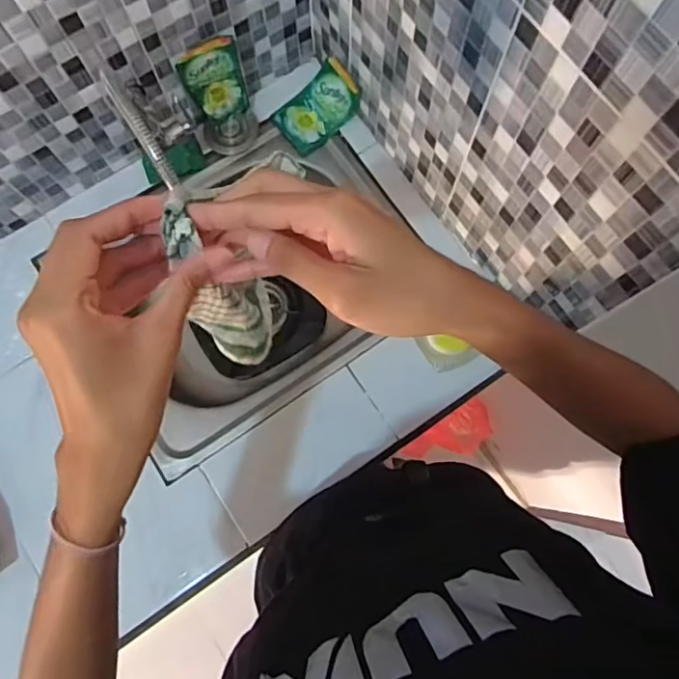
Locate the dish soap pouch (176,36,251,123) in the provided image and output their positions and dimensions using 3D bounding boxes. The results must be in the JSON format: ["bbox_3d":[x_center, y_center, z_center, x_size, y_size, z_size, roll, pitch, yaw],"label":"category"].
[{"bbox_3d":[-0.178,-0.375,0.795,0.084,0.134,0.031,-28,78,-6],"label":"dish soap pouch"}]

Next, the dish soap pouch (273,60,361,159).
[{"bbox_3d":[-0.038,-0.363,0.860,0.127,0.061,0.090,-36,91,1],"label":"dish soap pouch"}]

